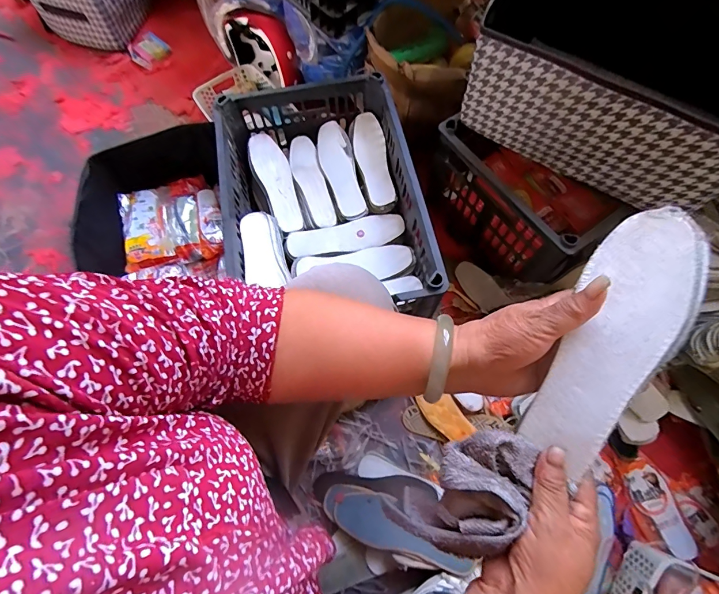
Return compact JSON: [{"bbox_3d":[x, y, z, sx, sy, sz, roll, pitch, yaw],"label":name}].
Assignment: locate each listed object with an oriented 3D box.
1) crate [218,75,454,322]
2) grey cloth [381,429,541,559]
[{"bbox_3d":[-0.068,-0.185,0.723,0.344,0.129,0.471,-9,70,-1],"label":"crate"},{"bbox_3d":[0.085,0.154,0.298,0.066,0.063,0.109,42,76,15],"label":"grey cloth"}]

